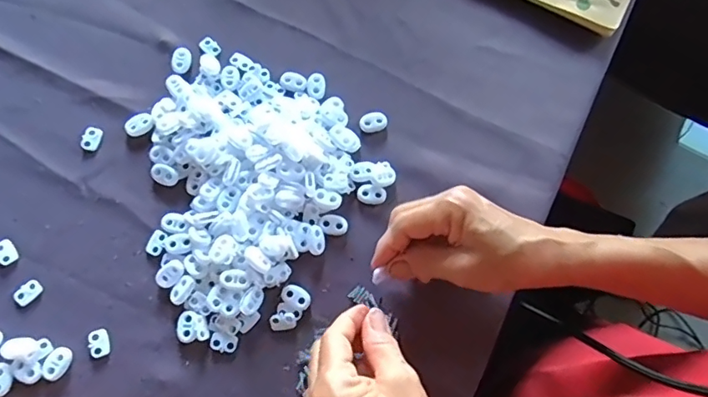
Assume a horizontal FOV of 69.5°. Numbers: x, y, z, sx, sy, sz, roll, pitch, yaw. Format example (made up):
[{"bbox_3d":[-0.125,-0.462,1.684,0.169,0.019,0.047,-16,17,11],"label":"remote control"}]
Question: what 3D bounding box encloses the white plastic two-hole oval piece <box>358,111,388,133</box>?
[{"bbox_3d":[0.016,-0.063,0.416,0.022,0.005,0.016,-2,73,-2],"label":"white plastic two-hole oval piece"}]

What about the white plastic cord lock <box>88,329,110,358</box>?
[{"bbox_3d":[-0.183,0.104,0.366,0.013,0.004,0.019,-20,74,-7],"label":"white plastic cord lock"}]

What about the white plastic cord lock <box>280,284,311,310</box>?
[{"bbox_3d":[-0.043,0.073,0.378,0.022,0.004,0.016,39,76,10],"label":"white plastic cord lock"}]

